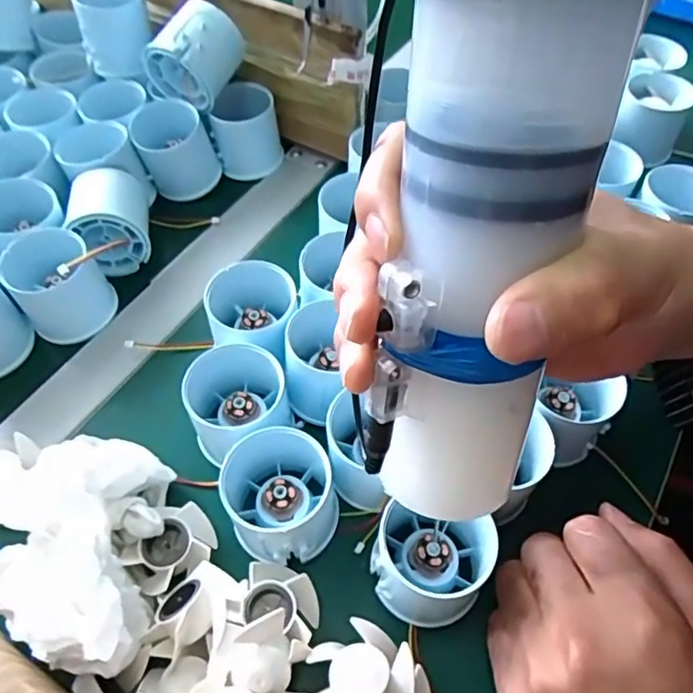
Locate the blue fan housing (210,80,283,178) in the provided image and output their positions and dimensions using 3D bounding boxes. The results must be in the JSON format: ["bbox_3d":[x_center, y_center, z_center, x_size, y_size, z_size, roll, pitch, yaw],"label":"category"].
[{"bbox_3d":[-0.079,-0.169,0.453,0.049,0.055,0.049,-12,56,-7],"label":"blue fan housing"}]

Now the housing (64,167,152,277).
[{"bbox_3d":[-0.162,-0.085,0.400,0.051,0.050,0.055,-12,56,-7],"label":"housing"}]

